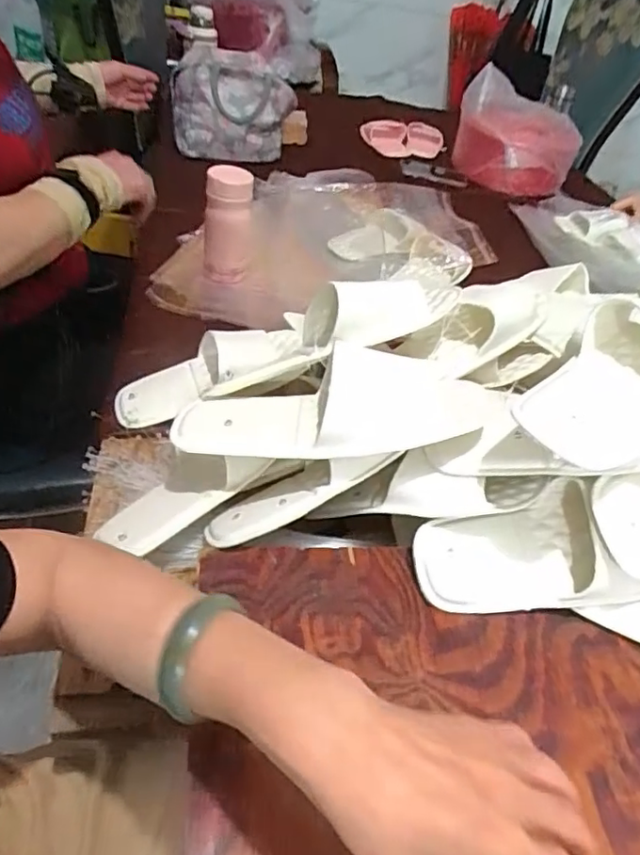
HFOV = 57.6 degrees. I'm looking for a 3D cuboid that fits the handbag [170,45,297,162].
[{"bbox_3d":[-0.181,-0.668,1.222,0.252,0.181,0.134,5,42,-6],"label":"handbag"}]

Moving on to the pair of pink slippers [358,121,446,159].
[{"bbox_3d":[0.225,-0.758,1.533,0.229,0.085,0.048,-2,43,-14],"label":"pair of pink slippers"}]

